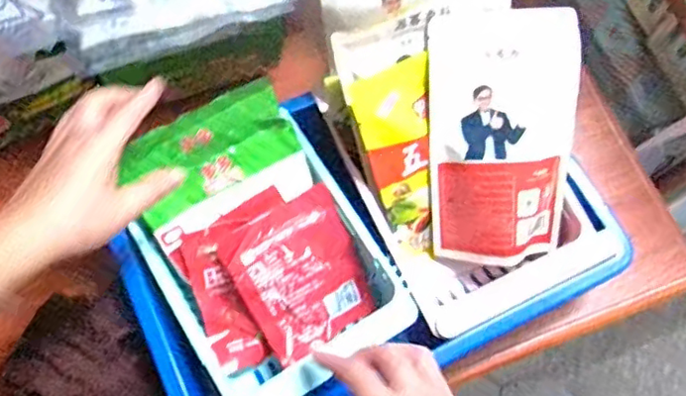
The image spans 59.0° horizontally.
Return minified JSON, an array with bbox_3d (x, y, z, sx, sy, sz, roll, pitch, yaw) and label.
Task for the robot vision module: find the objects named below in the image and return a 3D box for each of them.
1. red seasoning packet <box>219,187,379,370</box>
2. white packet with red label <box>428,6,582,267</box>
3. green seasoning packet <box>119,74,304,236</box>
[{"bbox_3d":[-0.031,0.061,0.479,0.098,0.011,0.112,-33,103,-22],"label":"red seasoning packet"},{"bbox_3d":[0.127,-0.043,0.475,0.114,0.024,0.201,-6,108,-4],"label":"white packet with red label"},{"bbox_3d":[-0.100,-0.035,0.464,0.127,0.007,0.067,-30,116,-12],"label":"green seasoning packet"}]

